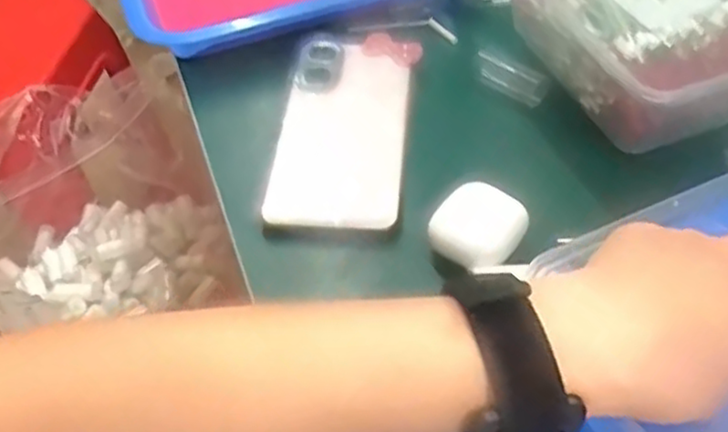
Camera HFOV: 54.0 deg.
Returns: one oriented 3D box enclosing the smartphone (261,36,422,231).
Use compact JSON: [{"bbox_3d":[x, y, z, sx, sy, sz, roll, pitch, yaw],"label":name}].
[{"bbox_3d":[-0.012,-0.060,0.454,0.077,0.009,0.159,3,49,6],"label":"smartphone"}]

